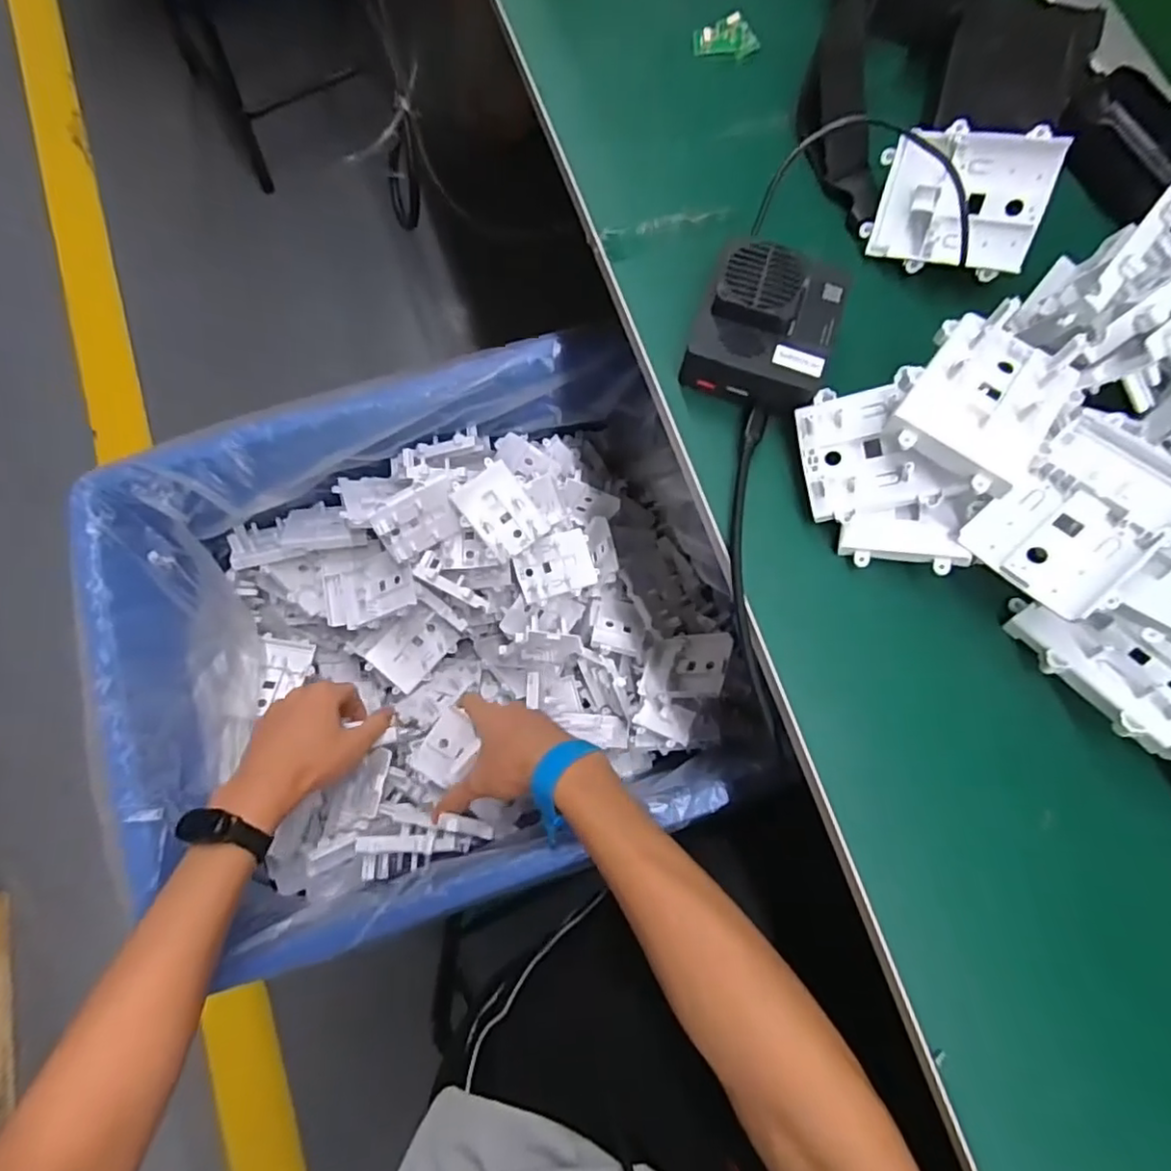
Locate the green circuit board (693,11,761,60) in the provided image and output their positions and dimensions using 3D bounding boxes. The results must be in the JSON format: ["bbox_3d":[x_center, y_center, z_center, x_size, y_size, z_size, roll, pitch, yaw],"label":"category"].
[{"bbox_3d":[0.092,-0.358,0.406,0.041,0.011,0.024,3,78,-1],"label":"green circuit board"}]

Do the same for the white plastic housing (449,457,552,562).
[{"bbox_3d":[-0.079,-0.071,0.589,0.060,0.011,0.086,-37,110,-2],"label":"white plastic housing"}]

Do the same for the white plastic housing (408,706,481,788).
[{"bbox_3d":[-0.119,0.141,0.537,0.042,0.017,0.058,32,60,8],"label":"white plastic housing"}]

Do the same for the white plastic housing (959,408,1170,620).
[{"bbox_3d":[0.223,-0.034,0.279,0.084,0.017,0.061,-48,65,4],"label":"white plastic housing"}]

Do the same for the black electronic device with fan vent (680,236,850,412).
[{"bbox_3d":[0.097,-0.140,0.330,0.070,0.044,0.076,21,78,3],"label":"black electronic device with fan vent"}]

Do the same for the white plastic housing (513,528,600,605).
[{"bbox_3d":[-0.030,-0.020,0.629,0.083,0.011,0.062,-15,90,-26],"label":"white plastic housing"}]

